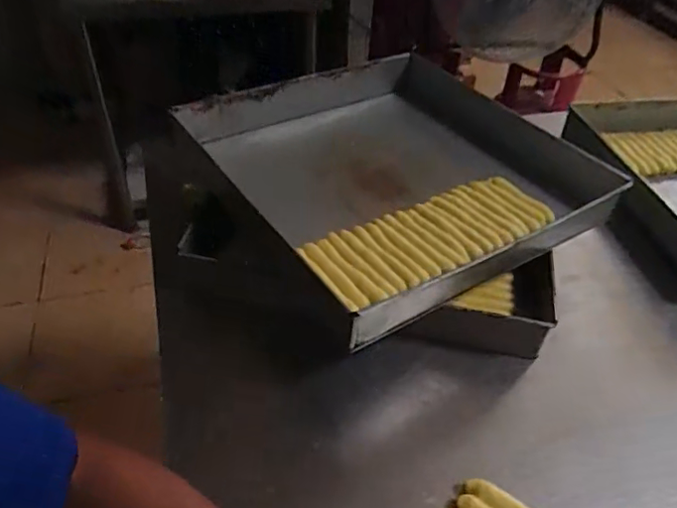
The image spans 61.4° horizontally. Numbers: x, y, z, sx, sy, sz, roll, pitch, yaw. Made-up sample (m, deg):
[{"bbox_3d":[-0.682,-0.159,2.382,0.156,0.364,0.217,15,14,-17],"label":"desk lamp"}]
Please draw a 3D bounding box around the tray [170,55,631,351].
[{"bbox_3d":[0.069,-0.115,0.740,0.420,0.087,0.456,-18,42,-29],"label":"tray"}]

